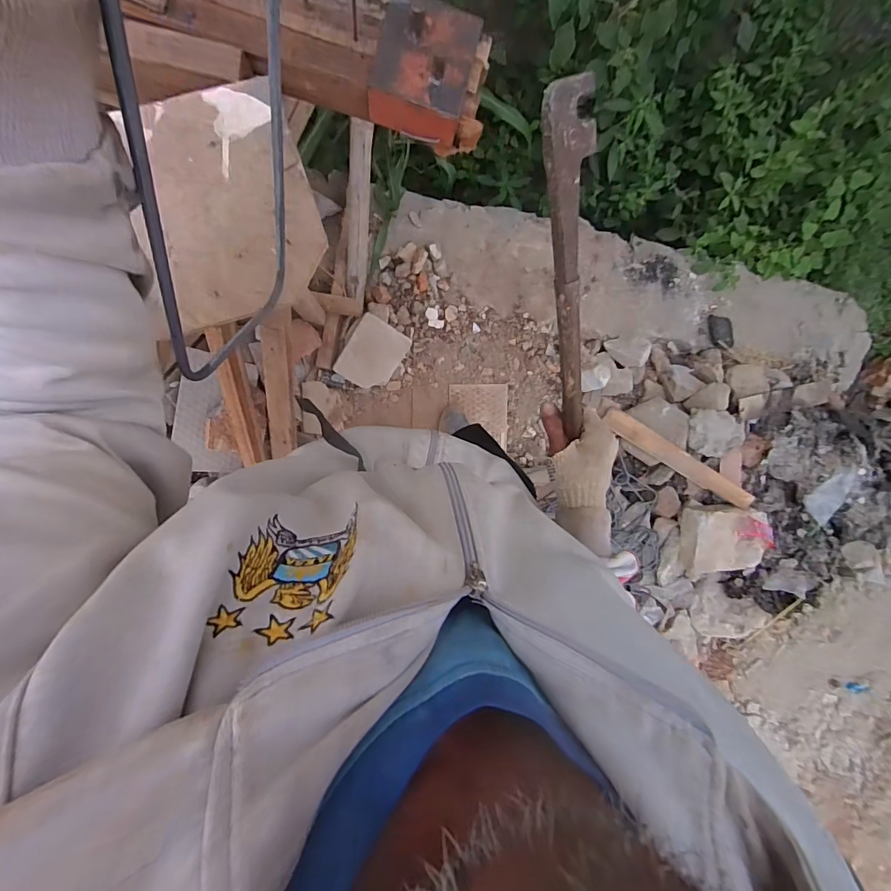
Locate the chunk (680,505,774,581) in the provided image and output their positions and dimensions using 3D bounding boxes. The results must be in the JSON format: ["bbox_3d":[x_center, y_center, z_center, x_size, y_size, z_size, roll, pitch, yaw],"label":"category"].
[{"bbox_3d":[0.933,0.317,1.460,0.268,0.101,0.238,-5,95,-7],"label":"chunk"}]

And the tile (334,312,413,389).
[{"bbox_3d":[-0.214,-0.267,1.314,0.165,0.017,0.199,23,114,-38],"label":"tile"}]

